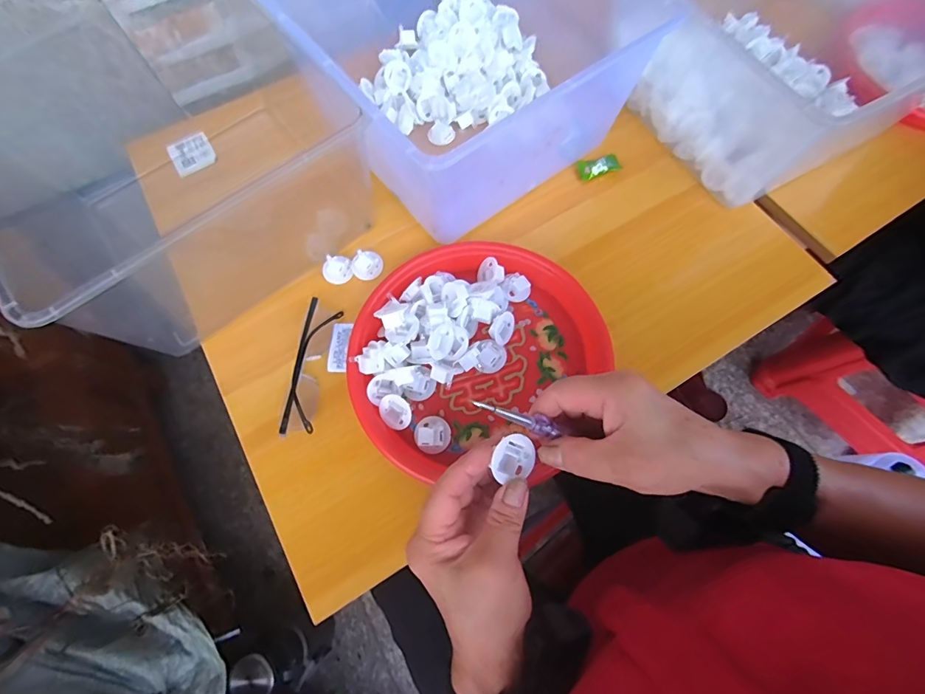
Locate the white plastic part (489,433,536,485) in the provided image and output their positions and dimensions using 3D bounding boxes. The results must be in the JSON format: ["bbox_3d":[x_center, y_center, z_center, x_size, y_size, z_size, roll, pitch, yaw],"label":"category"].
[{"bbox_3d":[0.033,0.072,0.273,0.030,0.013,0.026,-22,70,-8],"label":"white plastic part"}]

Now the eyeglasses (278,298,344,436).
[{"bbox_3d":[-0.144,0.016,0.402,0.025,0.034,0.133,4,69,2],"label":"eyeglasses"}]

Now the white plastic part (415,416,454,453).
[{"bbox_3d":[-0.026,0.077,0.376,0.032,0.008,0.032,0,69,1],"label":"white plastic part"}]

